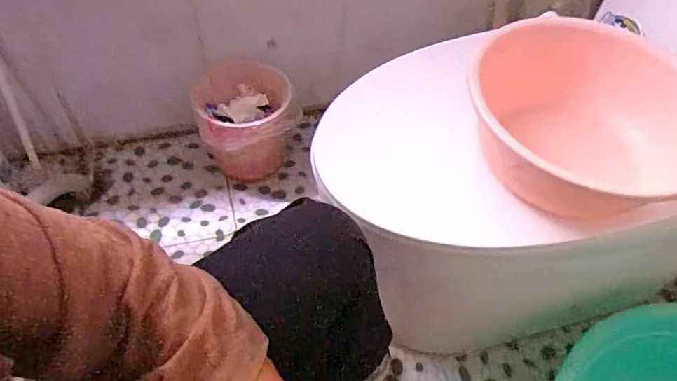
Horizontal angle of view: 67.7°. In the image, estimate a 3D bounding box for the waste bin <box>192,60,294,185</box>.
[{"bbox_3d":[-0.206,-0.132,1.109,0.213,0.224,0.204,-3,52,-6],"label":"waste bin"}]

